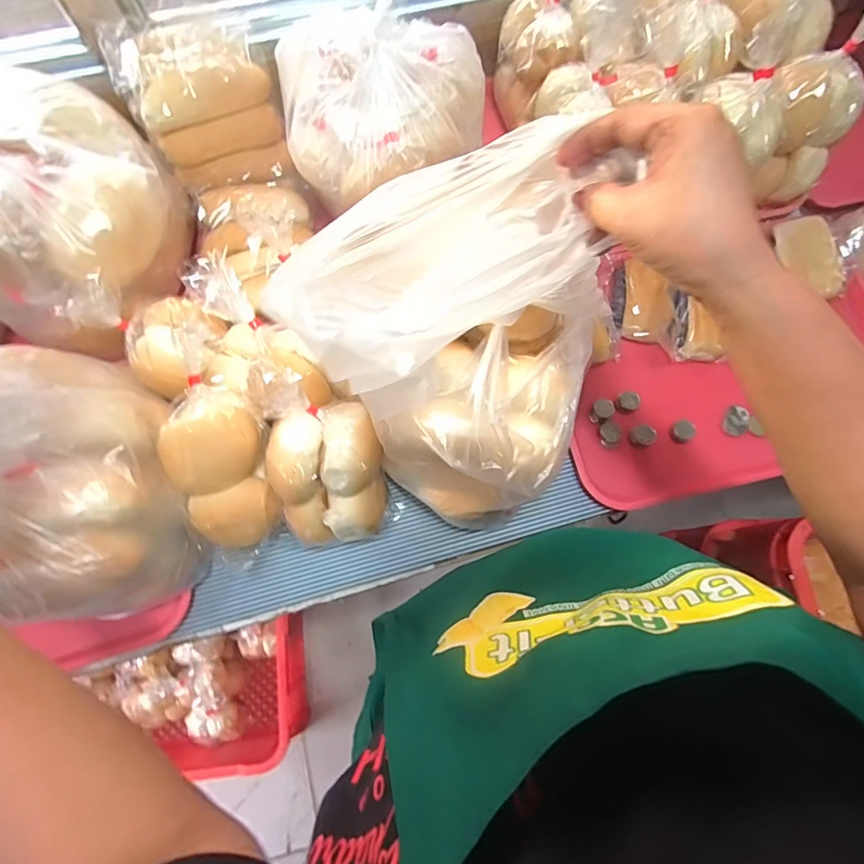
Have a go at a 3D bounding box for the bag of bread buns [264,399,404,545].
[{"bbox_3d":[-0.093,0.048,0.459,0.100,0.134,0.105,-13,75,-4],"label":"bag of bread buns"}]

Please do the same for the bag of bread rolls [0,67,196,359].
[{"bbox_3d":[-0.382,-0.221,0.487,0.204,0.128,0.246,-8,75,-3],"label":"bag of bread rolls"}]

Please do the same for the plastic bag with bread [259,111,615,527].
[{"bbox_3d":[0.046,-0.056,0.357,0.177,0.223,0.197,44,79,11],"label":"plastic bag with bread"}]

